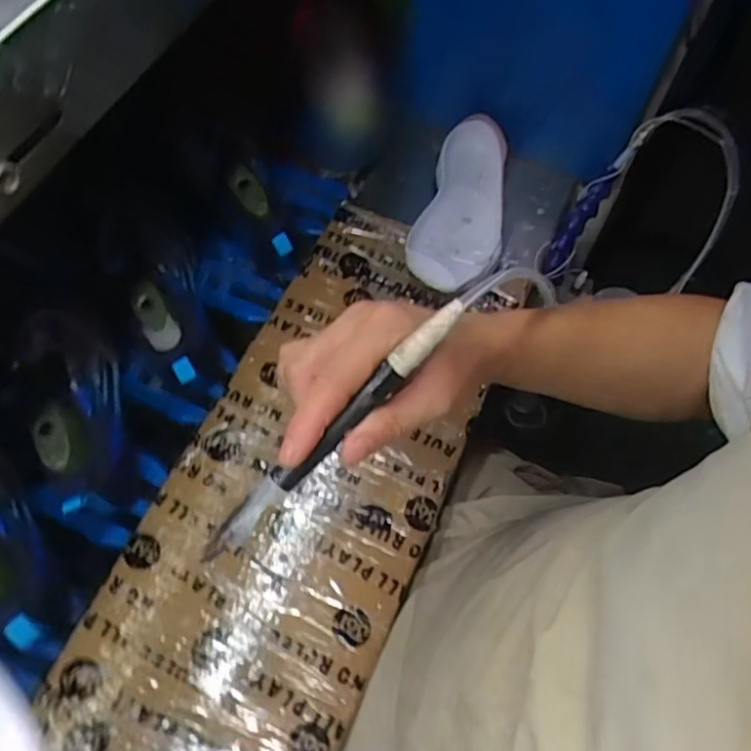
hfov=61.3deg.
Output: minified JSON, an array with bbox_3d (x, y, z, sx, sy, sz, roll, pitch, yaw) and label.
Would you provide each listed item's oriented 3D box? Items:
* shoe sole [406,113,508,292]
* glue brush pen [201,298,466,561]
[{"bbox_3d":[0.104,-0.194,0.732,0.097,0.048,0.251,16,63,5],"label":"shoe sole"},{"bbox_3d":[-0.019,0.025,0.317,0.174,0.014,0.017,-45,72,-4],"label":"glue brush pen"}]

